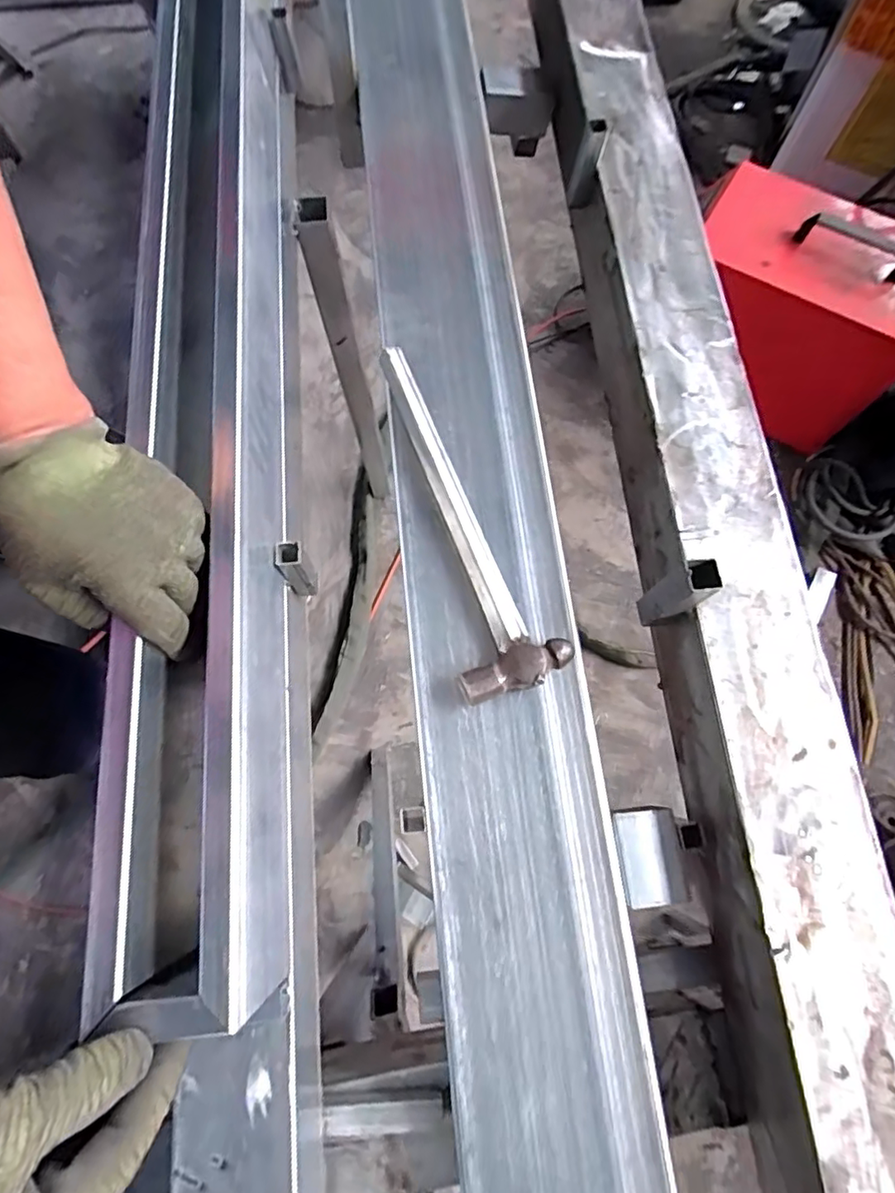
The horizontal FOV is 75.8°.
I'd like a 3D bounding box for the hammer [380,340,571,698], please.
[{"bbox_3d":[0.011,-0.077,0.522,0.088,0.036,0.342,-17,74,-5],"label":"hammer"}]

